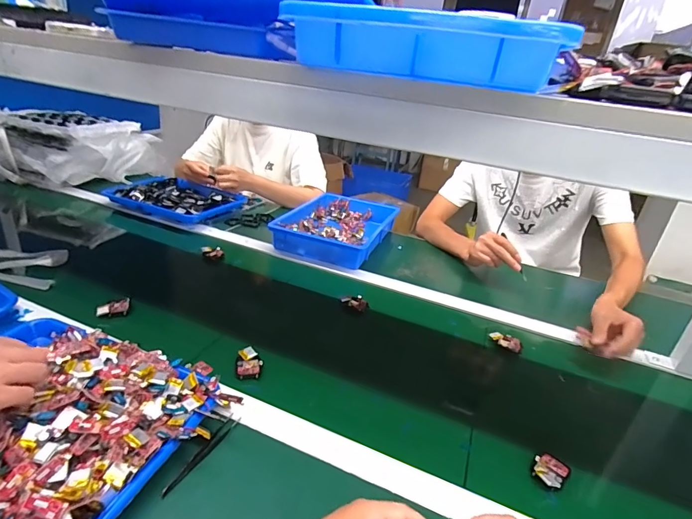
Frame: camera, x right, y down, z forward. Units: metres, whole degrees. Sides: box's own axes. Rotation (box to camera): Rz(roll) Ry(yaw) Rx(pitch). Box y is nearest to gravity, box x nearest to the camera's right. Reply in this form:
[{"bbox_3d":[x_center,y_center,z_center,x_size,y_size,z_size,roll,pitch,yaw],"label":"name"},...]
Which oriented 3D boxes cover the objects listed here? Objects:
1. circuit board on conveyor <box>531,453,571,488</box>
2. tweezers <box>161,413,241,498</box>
[{"bbox_3d":[0.251,0.258,0.489,0.056,0.011,0.037,-18,36,-40],"label":"circuit board on conveyor"},{"bbox_3d":[-0.164,0.224,0.463,0.013,0.009,0.119,16,28,18],"label":"tweezers"}]

